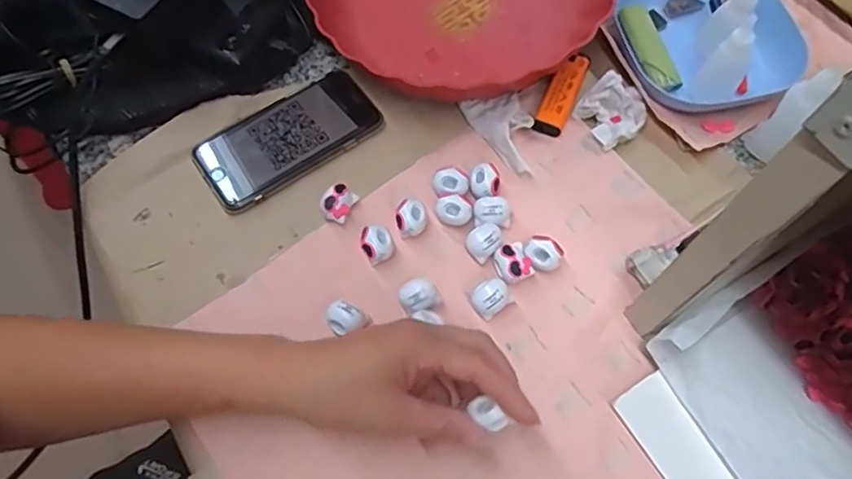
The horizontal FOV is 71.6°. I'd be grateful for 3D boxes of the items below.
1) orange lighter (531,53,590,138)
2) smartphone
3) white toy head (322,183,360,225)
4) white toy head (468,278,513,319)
[{"bbox_3d":[0.107,-0.116,0.464,0.023,0.014,0.078,21,66,11],"label":"orange lighter"},{"bbox_3d":[-0.104,-0.080,0.449,0.136,0.005,0.068,-34,68,-14],"label":"smartphone"},{"bbox_3d":[-0.062,-0.025,0.422,0.018,0.021,0.025,22,67,11],"label":"white toy head"},{"bbox_3d":[0.042,0.039,0.391,0.024,0.018,0.020,-37,69,-16],"label":"white toy head"}]

